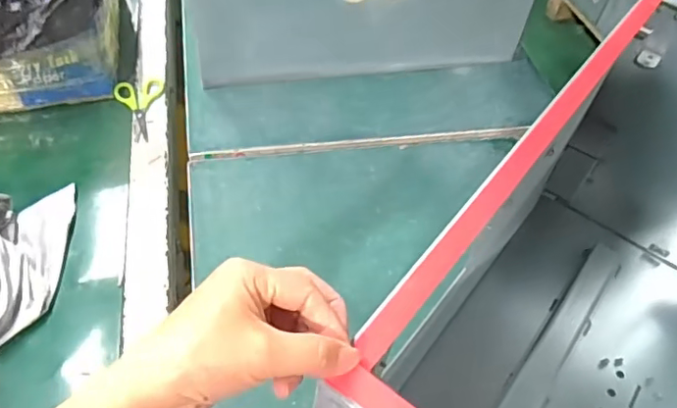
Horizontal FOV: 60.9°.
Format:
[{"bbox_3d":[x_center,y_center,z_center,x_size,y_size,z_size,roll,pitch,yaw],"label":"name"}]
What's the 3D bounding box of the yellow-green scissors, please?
[{"bbox_3d":[-0.287,-0.138,0.838,0.069,0.007,0.131,-9,51,-13],"label":"yellow-green scissors"}]

